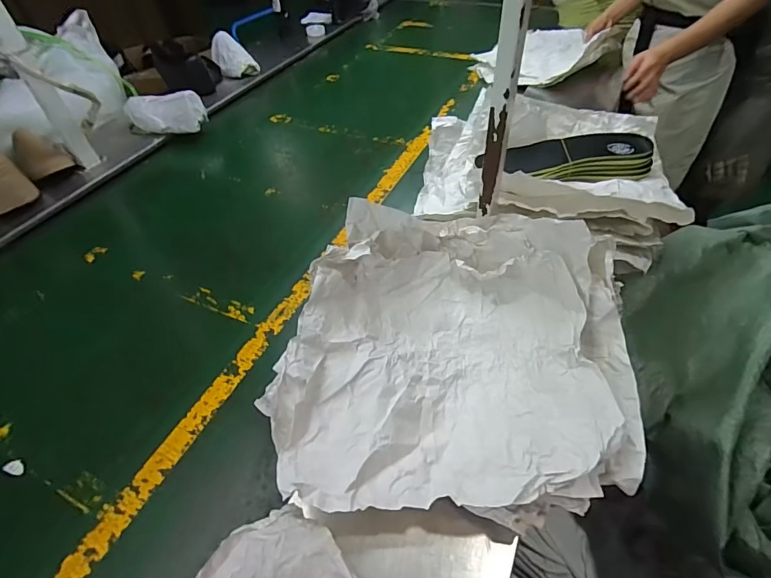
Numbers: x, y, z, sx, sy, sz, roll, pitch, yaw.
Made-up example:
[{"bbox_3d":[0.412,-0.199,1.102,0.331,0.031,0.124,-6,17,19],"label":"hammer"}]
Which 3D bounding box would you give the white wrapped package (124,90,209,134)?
[{"bbox_3d":[-0.560,-0.444,1.052,0.193,0.072,0.091,3,48,7],"label":"white wrapped package"}]

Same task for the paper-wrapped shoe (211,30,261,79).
[{"bbox_3d":[-0.487,-0.737,1.325,0.099,0.059,0.190,-34,73,-24],"label":"paper-wrapped shoe"}]

